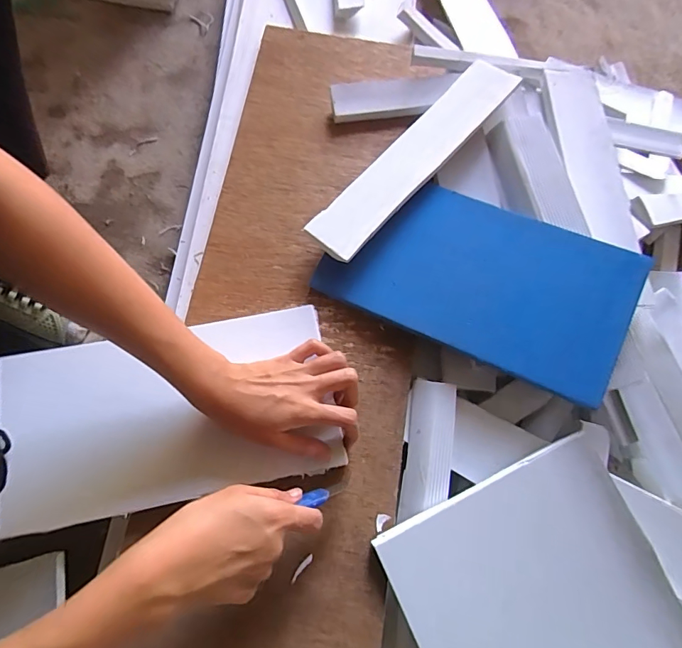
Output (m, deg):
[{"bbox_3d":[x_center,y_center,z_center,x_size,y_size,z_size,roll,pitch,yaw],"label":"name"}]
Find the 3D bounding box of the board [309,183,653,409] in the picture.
[{"bbox_3d":[0.130,-0.046,0.423,0.273,0.010,0.150,24,81,13],"label":"board"}]

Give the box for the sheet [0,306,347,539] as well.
[{"bbox_3d":[-0.151,0.079,0.391,0.280,0.011,0.150,-10,74,-7],"label":"sheet"}]

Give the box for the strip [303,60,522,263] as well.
[{"bbox_3d":[0.078,-0.176,0.455,0.061,0.011,0.282,38,76,22],"label":"strip"}]

